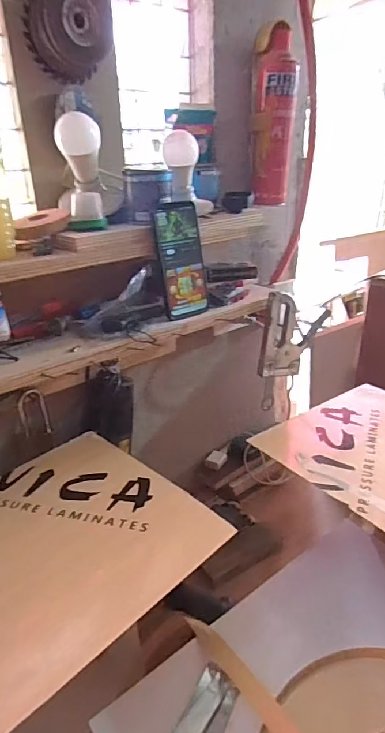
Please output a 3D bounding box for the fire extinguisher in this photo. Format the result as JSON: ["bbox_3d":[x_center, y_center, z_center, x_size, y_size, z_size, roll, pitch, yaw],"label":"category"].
[{"bbox_3d":[0.147,-0.454,0.823,0.082,0.276,0.060,7,27,14],"label":"fire extinguisher"}]

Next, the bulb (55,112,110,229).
[{"bbox_3d":[-0.152,-0.267,0.615,0.058,0.136,0.067,-10,28,-19],"label":"bulb"}]

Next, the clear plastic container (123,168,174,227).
[{"bbox_3d":[-0.065,-0.252,0.653,0.058,0.071,0.060,18,32,32],"label":"clear plastic container"}]

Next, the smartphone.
[{"bbox_3d":[-0.015,-0.156,0.659,0.078,0.165,0.007,-20,21,-34],"label":"smartphone"}]

